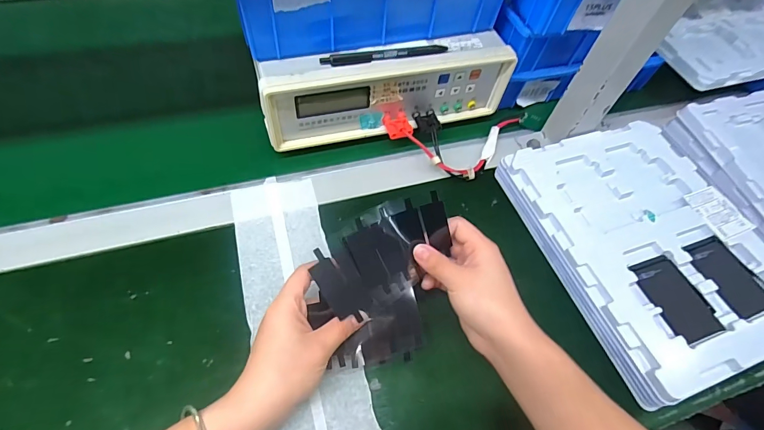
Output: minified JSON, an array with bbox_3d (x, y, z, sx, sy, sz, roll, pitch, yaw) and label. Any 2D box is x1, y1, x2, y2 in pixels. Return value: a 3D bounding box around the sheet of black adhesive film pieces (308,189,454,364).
[{"bbox_3d":[0.005,0.060,0.331,0.129,0.017,0.122,-20,93,-13],"label":"sheet of black adhesive film pieces"}]

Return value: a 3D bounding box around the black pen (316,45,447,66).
[{"bbox_3d":[0.004,-0.169,0.413,0.136,0.013,0.014,-12,60,-14],"label":"black pen"}]

